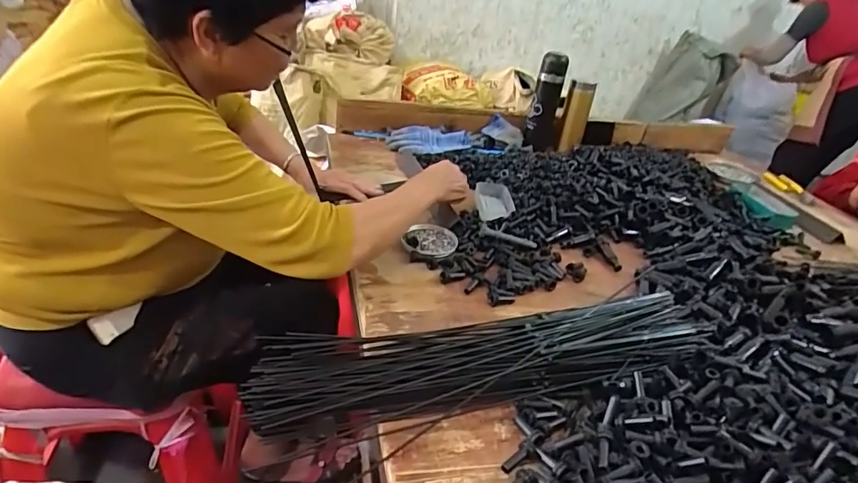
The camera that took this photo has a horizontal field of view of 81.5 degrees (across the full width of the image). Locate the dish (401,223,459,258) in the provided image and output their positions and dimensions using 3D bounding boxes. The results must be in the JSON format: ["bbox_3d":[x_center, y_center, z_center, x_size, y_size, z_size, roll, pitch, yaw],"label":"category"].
[{"bbox_3d":[0.003,-0.001,0.816,0.088,0.015,0.098,3,32,-9],"label":"dish"}]

